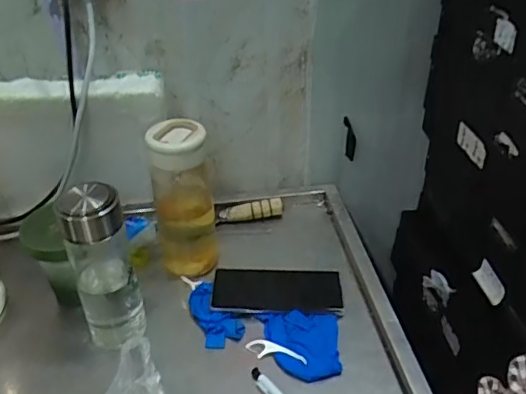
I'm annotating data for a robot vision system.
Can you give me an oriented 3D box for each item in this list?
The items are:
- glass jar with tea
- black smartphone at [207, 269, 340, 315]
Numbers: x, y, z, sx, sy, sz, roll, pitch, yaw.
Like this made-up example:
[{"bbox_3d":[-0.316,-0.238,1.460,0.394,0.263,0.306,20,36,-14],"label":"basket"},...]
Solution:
[{"bbox_3d":[-0.102,0.000,0.706,0.077,0.199,0.071,-7,37,-7],"label":"glass jar with tea"},{"bbox_3d":[0.017,0.115,0.694,0.158,0.009,0.073,0,37,3],"label":"black smartphone"}]

